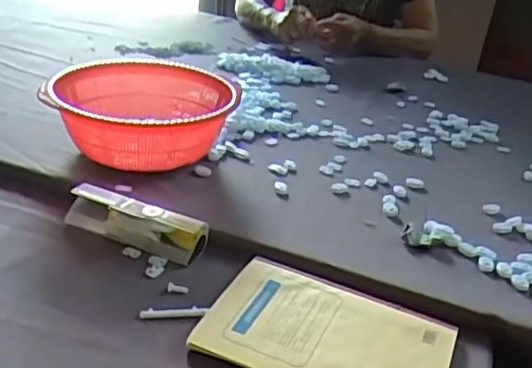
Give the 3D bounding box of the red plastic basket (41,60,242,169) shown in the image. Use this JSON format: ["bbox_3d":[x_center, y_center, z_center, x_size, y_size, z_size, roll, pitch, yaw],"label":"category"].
[{"bbox_3d":[-0.152,-0.077,0.772,0.227,0.101,0.222,5,28,-3],"label":"red plastic basket"}]

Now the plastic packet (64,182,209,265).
[{"bbox_3d":[-0.138,0.038,0.644,0.152,0.038,0.043,17,30,20],"label":"plastic packet"}]

